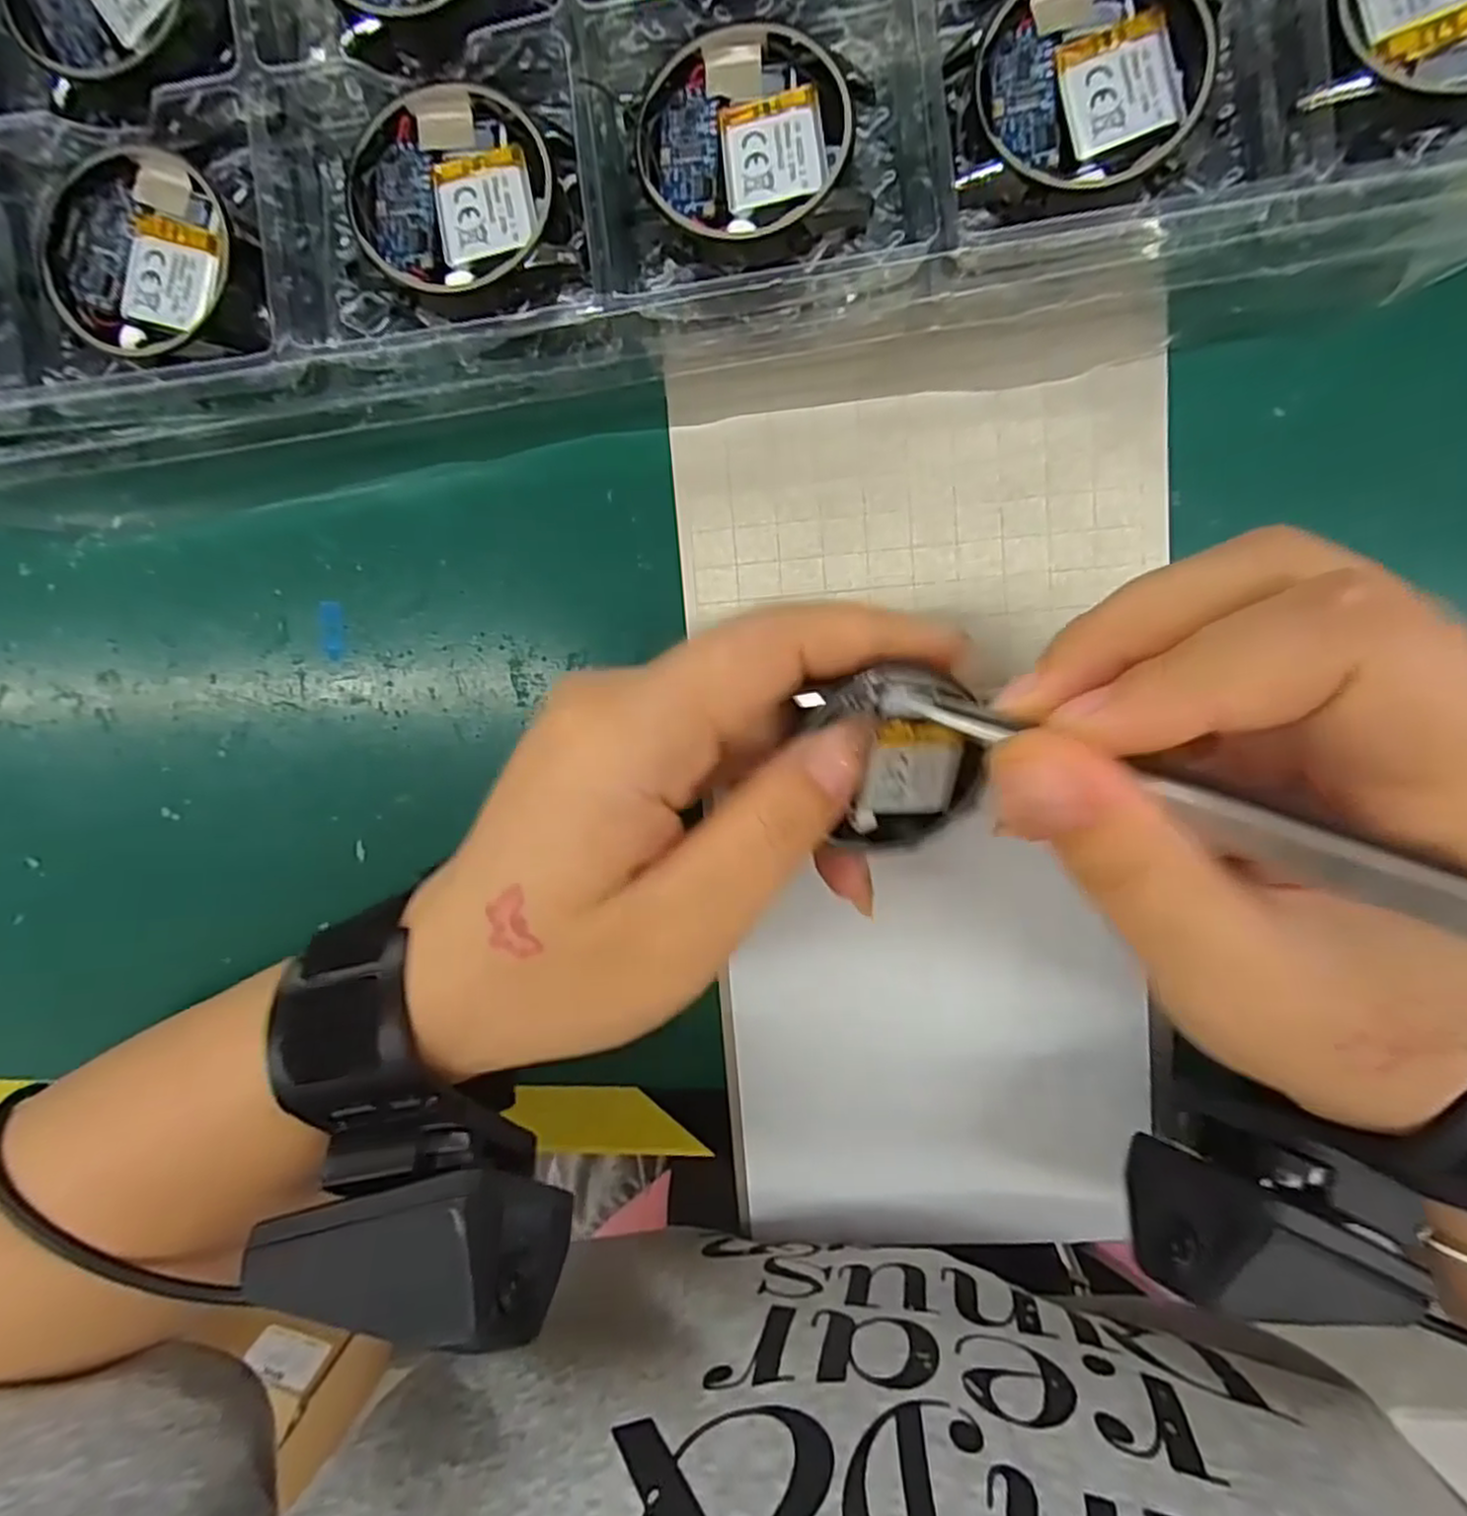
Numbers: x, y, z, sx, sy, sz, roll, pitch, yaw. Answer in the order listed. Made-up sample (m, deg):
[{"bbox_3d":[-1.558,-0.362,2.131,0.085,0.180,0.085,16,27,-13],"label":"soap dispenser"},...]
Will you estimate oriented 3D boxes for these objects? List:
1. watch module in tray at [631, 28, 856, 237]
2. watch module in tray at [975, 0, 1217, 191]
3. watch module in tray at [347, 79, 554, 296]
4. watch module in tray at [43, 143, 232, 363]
[{"bbox_3d":[0.002,-0.132,0.153,0.043,0.013,0.041,-1,98,5],"label":"watch module in tray"},{"bbox_3d":[0.072,-0.138,0.146,0.040,0.011,0.043,-40,93,9],"label":"watch module in tray"},{"bbox_3d":[-0.062,-0.125,0.157,0.042,0.010,0.042,-18,96,7],"label":"watch module in tray"},{"bbox_3d":[-0.133,-0.113,0.162,0.043,0.007,0.043,26,99,1],"label":"watch module in tray"}]

